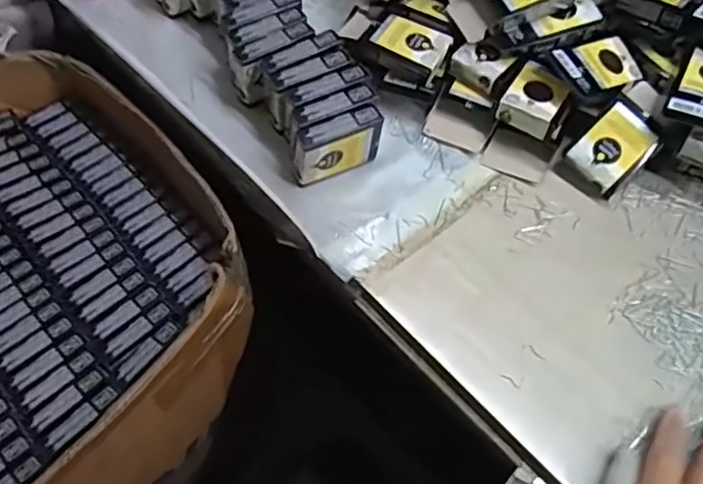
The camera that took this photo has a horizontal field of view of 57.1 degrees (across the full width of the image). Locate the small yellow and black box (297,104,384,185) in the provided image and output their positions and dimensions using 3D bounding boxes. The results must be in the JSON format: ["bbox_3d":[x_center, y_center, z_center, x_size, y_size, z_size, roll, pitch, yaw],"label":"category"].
[{"bbox_3d":[-0.011,-0.075,0.521,0.076,0.056,0.020,-25,64,-17],"label":"small yellow and black box"}]

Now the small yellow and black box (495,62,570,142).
[{"bbox_3d":[0.158,-0.123,0.554,0.045,0.019,0.067,28,62,14],"label":"small yellow and black box"}]

